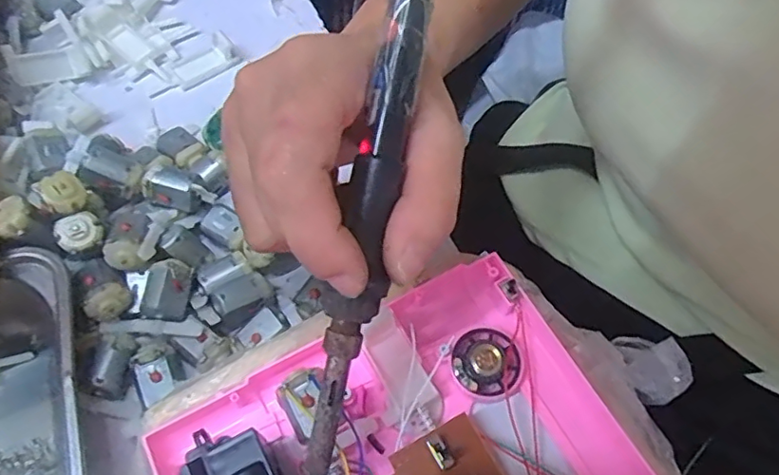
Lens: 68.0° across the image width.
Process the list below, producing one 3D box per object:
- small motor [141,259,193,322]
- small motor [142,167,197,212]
[{"bbox_3d":[-0.103,0.024,0.268,0.020,0.011,0.028,18,64,-25],"label":"small motor"},{"bbox_3d":[-0.110,-0.025,0.290,0.025,0.014,0.015,14,60,4],"label":"small motor"}]

